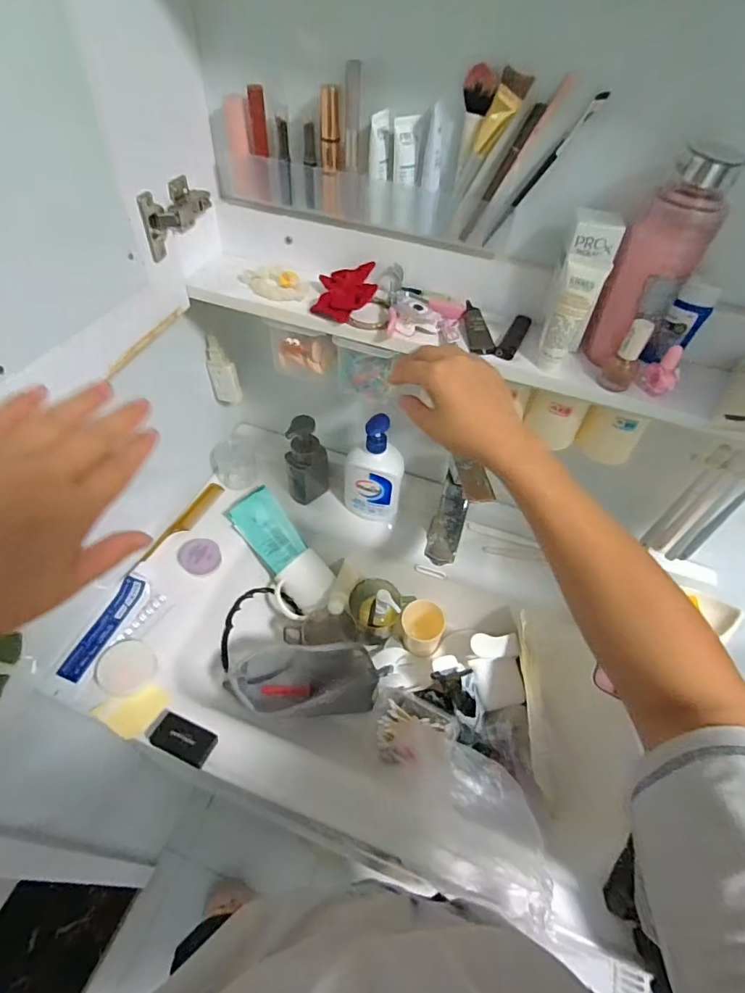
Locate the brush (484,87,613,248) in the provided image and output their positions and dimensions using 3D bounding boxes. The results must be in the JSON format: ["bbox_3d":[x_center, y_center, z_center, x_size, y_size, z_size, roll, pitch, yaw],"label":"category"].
[{"bbox_3d":[0.154,-0.298,0.447,0.008,0.144,0.011,26,46,-22],"label":"brush"}]

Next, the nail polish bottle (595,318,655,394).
[{"bbox_3d":[0.239,-0.133,0.452,0.032,0.067,0.026,31,54,19],"label":"nail polish bottle"}]

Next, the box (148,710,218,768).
[{"bbox_3d":[-0.215,0.276,0.550,0.067,0.027,0.039,20,52,12],"label":"box"}]

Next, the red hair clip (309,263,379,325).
[{"bbox_3d":[-0.029,-0.227,0.529,0.064,0.030,0.089,5,50,-1],"label":"red hair clip"}]

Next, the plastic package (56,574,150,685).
[{"bbox_3d":[-0.341,0.165,0.621,0.039,0.015,0.146,19,51,11],"label":"plastic package"}]

